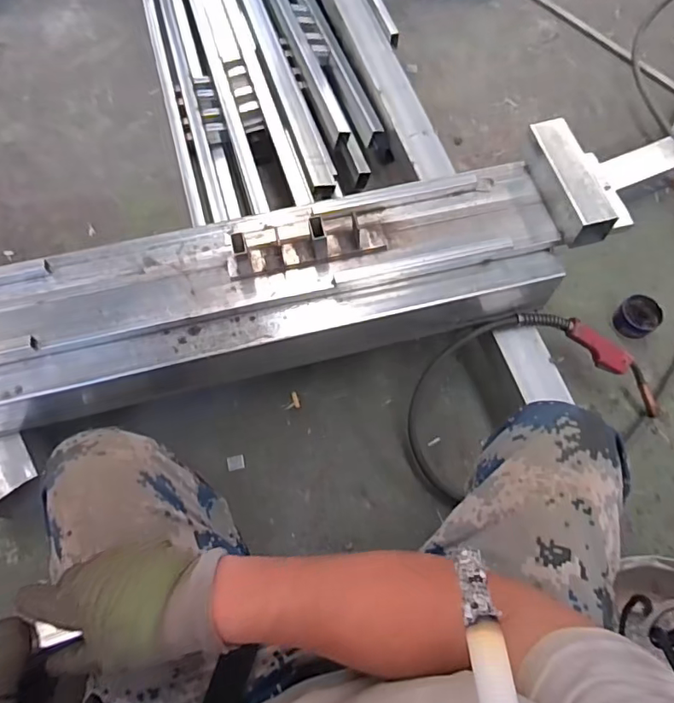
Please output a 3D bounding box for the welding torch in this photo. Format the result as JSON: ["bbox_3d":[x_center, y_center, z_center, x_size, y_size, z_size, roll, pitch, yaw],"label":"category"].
[{"bbox_3d":[0.478,0.004,0.944,0.352,0.035,0.075,31,69,-14],"label":"welding torch"}]

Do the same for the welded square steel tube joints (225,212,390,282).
[{"bbox_3d":[-0.048,-0.165,0.782,0.239,0.059,0.053,-13,67,-4],"label":"welded square steel tube joints"}]

